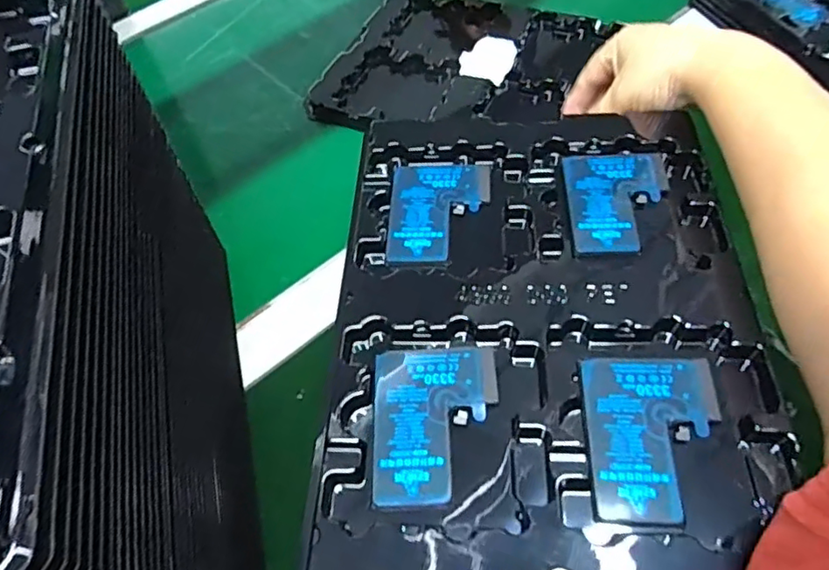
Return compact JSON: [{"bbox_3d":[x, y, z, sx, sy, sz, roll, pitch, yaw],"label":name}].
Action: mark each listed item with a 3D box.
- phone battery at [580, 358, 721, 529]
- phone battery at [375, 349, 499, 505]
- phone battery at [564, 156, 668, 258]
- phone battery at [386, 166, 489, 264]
[{"bbox_3d":[0.108,0.067,0.262,0.060,0.004,0.076,1,56,5],"label":"phone battery"},{"bbox_3d":[0.010,0.064,0.276,0.058,0.004,0.075,-1,55,4],"label":"phone battery"},{"bbox_3d":[0.119,-0.049,0.343,0.058,0.004,0.078,1,56,6],"label":"phone battery"},{"bbox_3d":[0.015,-0.045,0.354,0.058,0.004,0.078,2,56,6],"label":"phone battery"}]

